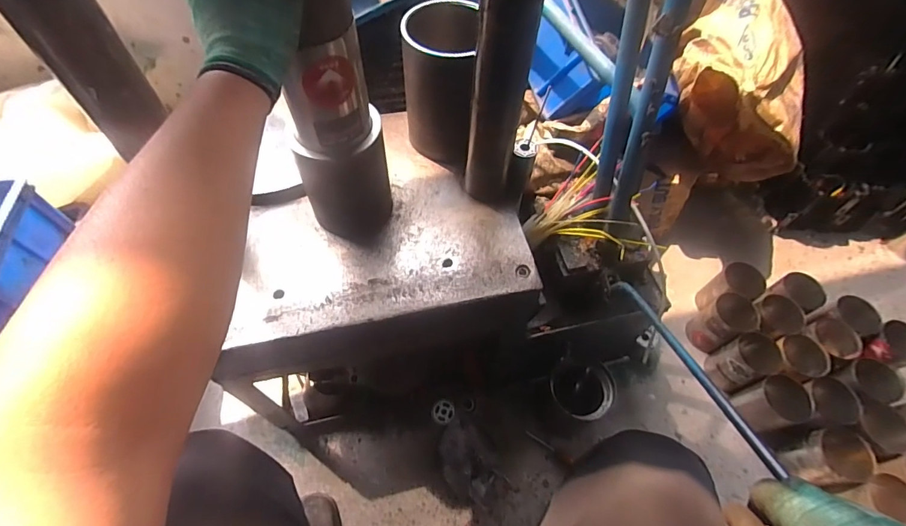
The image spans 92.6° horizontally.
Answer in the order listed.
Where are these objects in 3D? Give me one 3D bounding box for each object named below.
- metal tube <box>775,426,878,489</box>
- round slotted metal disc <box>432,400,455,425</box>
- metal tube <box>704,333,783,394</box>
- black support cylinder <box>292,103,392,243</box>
[{"bbox_3d":[0.700,0.371,0.822,0.082,0.109,0.096,-2,58,-4],"label":"metal tube"},{"bbox_3d":[-0.021,0.314,0.913,0.047,0.009,0.047,-5,65,11],"label":"round slotted metal disc"},{"bbox_3d":[0.626,0.217,0.939,0.093,0.118,0.090,-23,62,-15],"label":"metal tube"},{"bbox_3d":[-0.138,-0.101,0.567,0.105,0.150,0.082,-2,58,-4],"label":"black support cylinder"}]

